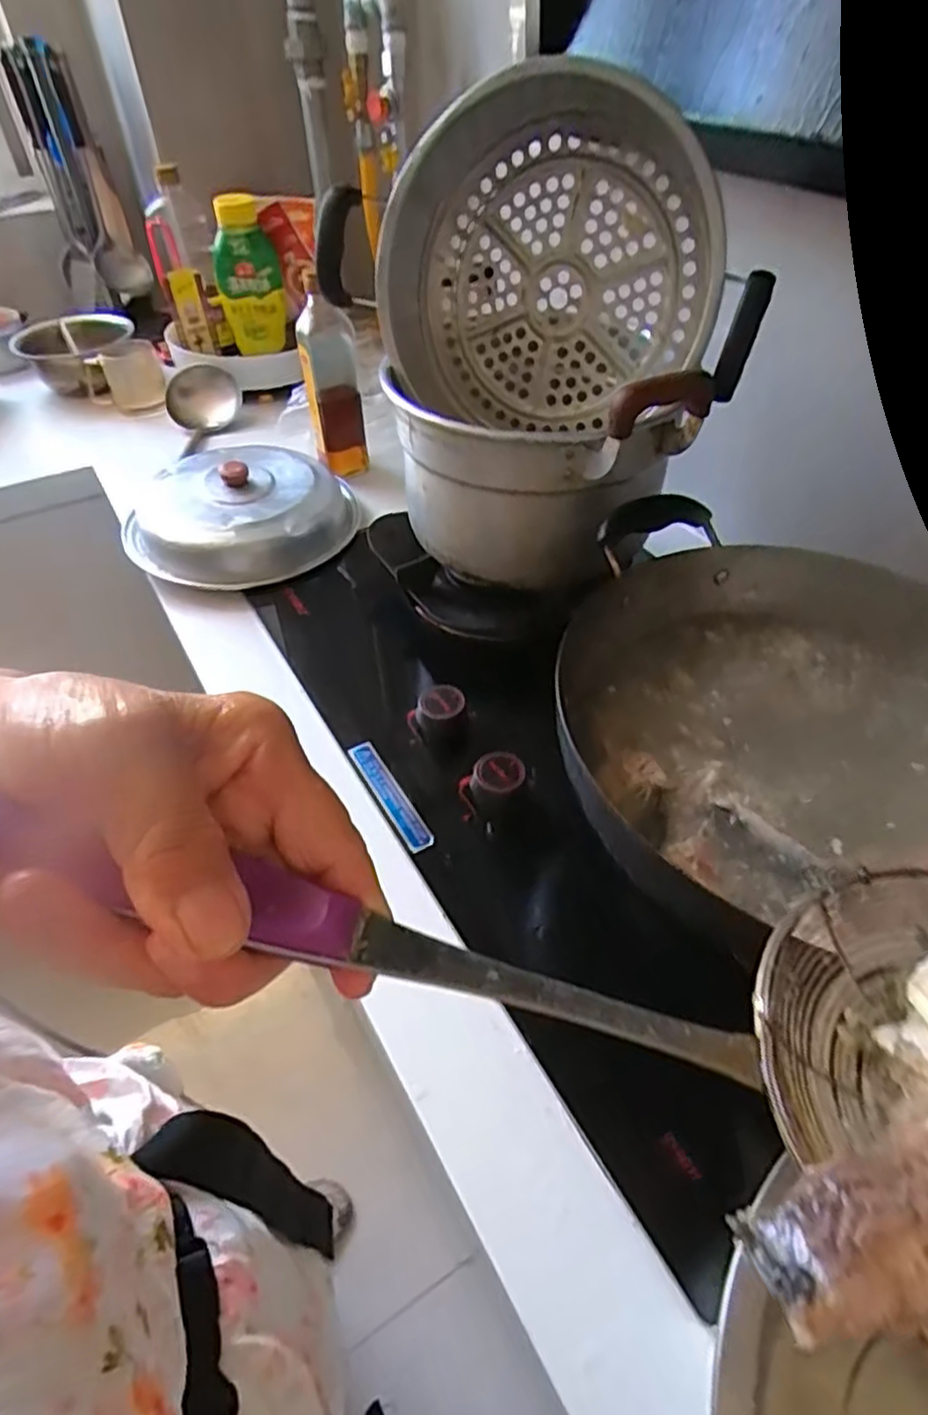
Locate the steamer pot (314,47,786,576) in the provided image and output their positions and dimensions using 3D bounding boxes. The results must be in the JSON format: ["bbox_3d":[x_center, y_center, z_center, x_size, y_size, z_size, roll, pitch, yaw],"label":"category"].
[{"bbox_3d":[0.076,-0.310,0.591,0.263,0.305,0.318,-34,55,-26],"label":"steamer pot"}]

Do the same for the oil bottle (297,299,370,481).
[{"bbox_3d":[-0.172,-0.419,0.906,0.069,0.209,0.055,-10,48,-7],"label":"oil bottle"}]

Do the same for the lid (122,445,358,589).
[{"bbox_3d":[-0.258,-0.240,0.816,0.225,0.069,0.245,-1,47,1],"label":"lid"}]

